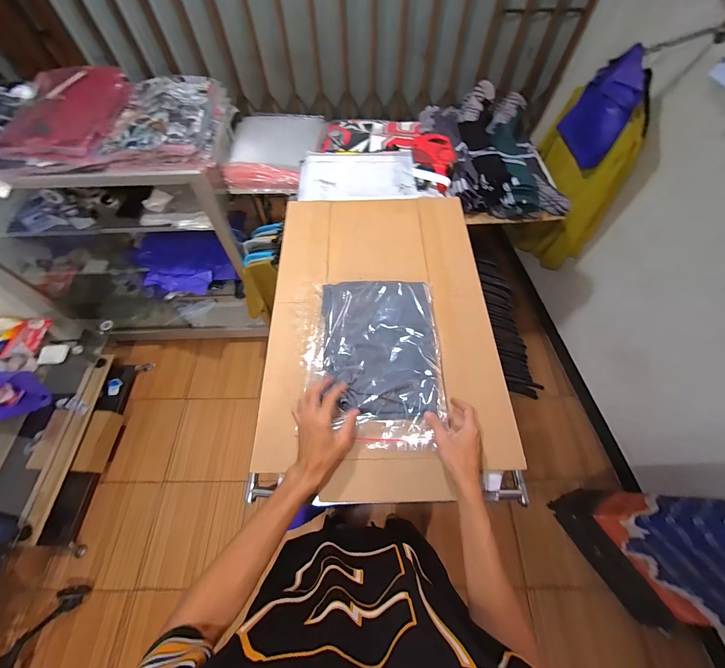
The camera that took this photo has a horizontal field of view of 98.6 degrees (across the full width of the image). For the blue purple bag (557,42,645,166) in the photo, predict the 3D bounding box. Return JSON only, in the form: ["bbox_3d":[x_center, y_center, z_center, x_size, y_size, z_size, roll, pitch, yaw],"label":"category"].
[{"bbox_3d":[0.895,-0.819,1.166,0.085,0.351,0.259,-17,77,-6],"label":"blue purple bag"}]

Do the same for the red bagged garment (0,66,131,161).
[{"bbox_3d":[-0.864,-0.655,0.912,0.283,0.052,0.403,1,62,0],"label":"red bagged garment"}]

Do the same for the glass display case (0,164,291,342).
[{"bbox_3d":[-1.024,-0.371,1.442,1.230,0.929,0.440,4,62,2],"label":"glass display case"}]

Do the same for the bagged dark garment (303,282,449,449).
[{"bbox_3d":[0.022,0.045,0.655,0.282,0.053,0.356,0,62,0],"label":"bagged dark garment"}]

